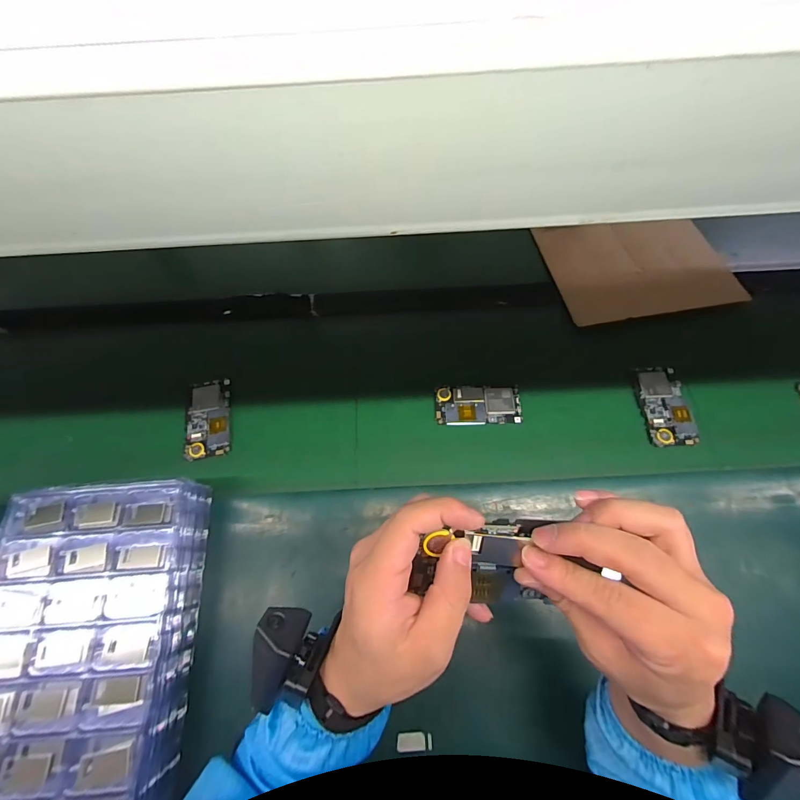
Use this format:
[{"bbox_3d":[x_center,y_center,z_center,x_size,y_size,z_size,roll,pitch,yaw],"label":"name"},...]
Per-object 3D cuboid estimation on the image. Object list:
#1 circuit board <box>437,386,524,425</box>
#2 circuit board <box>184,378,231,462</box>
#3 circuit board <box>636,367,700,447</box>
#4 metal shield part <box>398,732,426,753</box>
[{"bbox_3d":[0.116,0.008,0.566,0.125,0.006,0.061,-3,64,2],"label":"circuit board"},{"bbox_3d":[-0.286,0.027,0.570,0.063,0.011,0.121,-12,64,-3],"label":"circuit board"},{"bbox_3d":[0.389,0.008,0.558,0.062,0.006,0.123,-2,64,2],"label":"circuit board"},{"bbox_3d":[0.012,0.366,0.408,0.030,0.004,0.015,-5,64,0],"label":"metal shield part"}]

